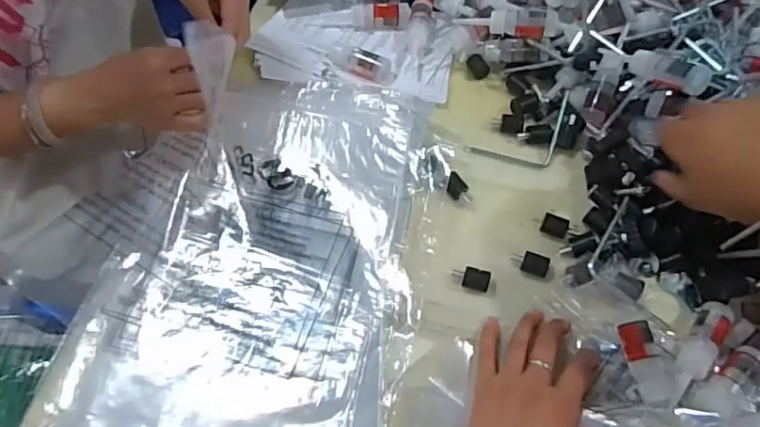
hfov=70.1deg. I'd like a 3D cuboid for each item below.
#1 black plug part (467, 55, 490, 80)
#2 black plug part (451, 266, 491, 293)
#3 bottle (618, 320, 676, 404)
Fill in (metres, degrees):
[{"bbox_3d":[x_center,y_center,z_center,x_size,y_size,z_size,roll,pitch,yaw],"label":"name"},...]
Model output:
[{"bbox_3d":[0.114,-0.170,0.626,0.018,0.015,0.027,-24,62,-14],"label":"black plug part"},{"bbox_3d":[0.081,0.058,0.485,0.033,0.012,0.018,10,60,5],"label":"black plug part"},{"bbox_3d":[0.215,0.120,0.442,0.027,0.021,0.063,-9,72,-6],"label":"bottle"}]

